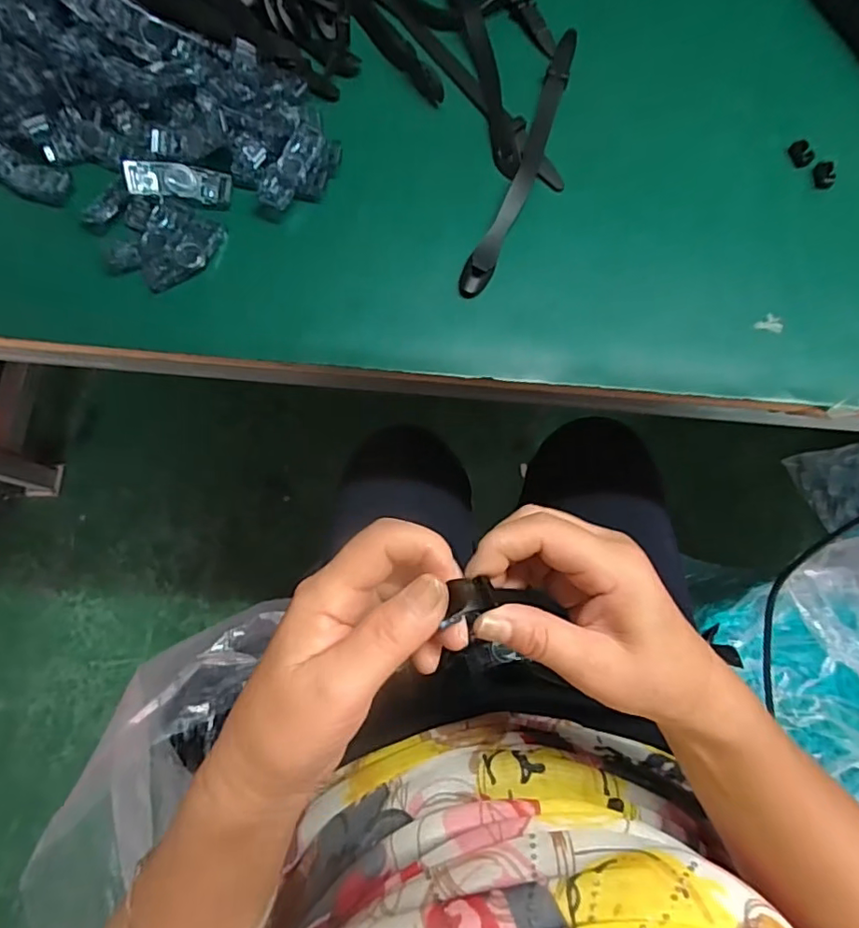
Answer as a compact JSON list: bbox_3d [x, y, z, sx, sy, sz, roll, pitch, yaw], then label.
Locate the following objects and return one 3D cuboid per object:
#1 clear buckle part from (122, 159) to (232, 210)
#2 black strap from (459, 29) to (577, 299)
[{"bbox_3d":[-0.157,-0.177,0.345,0.059,0.005,0.022,2,94,-18],"label":"clear buckle part"},{"bbox_3d":[0.066,-0.207,0.367,0.020,0.007,0.225,20,76,4],"label":"black strap"}]

